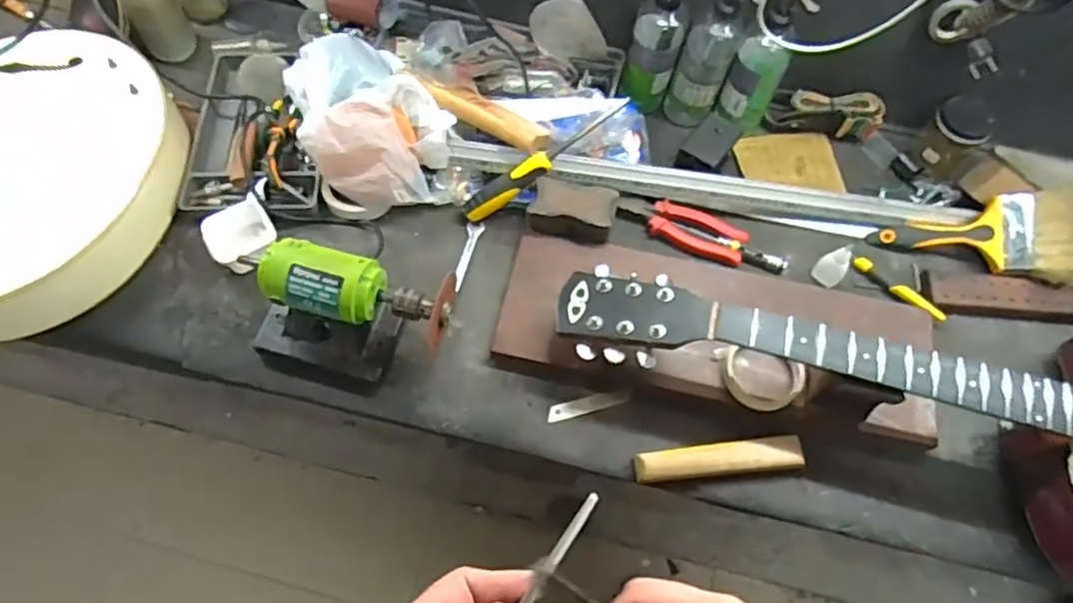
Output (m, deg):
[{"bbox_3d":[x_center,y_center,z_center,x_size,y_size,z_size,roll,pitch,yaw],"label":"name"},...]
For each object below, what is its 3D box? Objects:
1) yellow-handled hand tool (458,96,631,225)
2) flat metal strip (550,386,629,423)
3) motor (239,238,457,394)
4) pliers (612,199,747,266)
[{"bbox_3d":[0.007,-0.178,0.821,0.242,0.034,0.041,-34,66,10],"label":"yellow-handled hand tool"},{"bbox_3d":[0.061,0.119,0.751,0.097,0.004,0.019,-14,75,-8],"label":"flat metal strip"},{"bbox_3d":[-0.201,0.016,0.720,0.209,0.118,0.122,11,62,3],"label":"motor"},{"bbox_3d":[0.190,-0.095,0.850,0.166,0.020,0.053,23,83,5],"label":"pliers"}]

